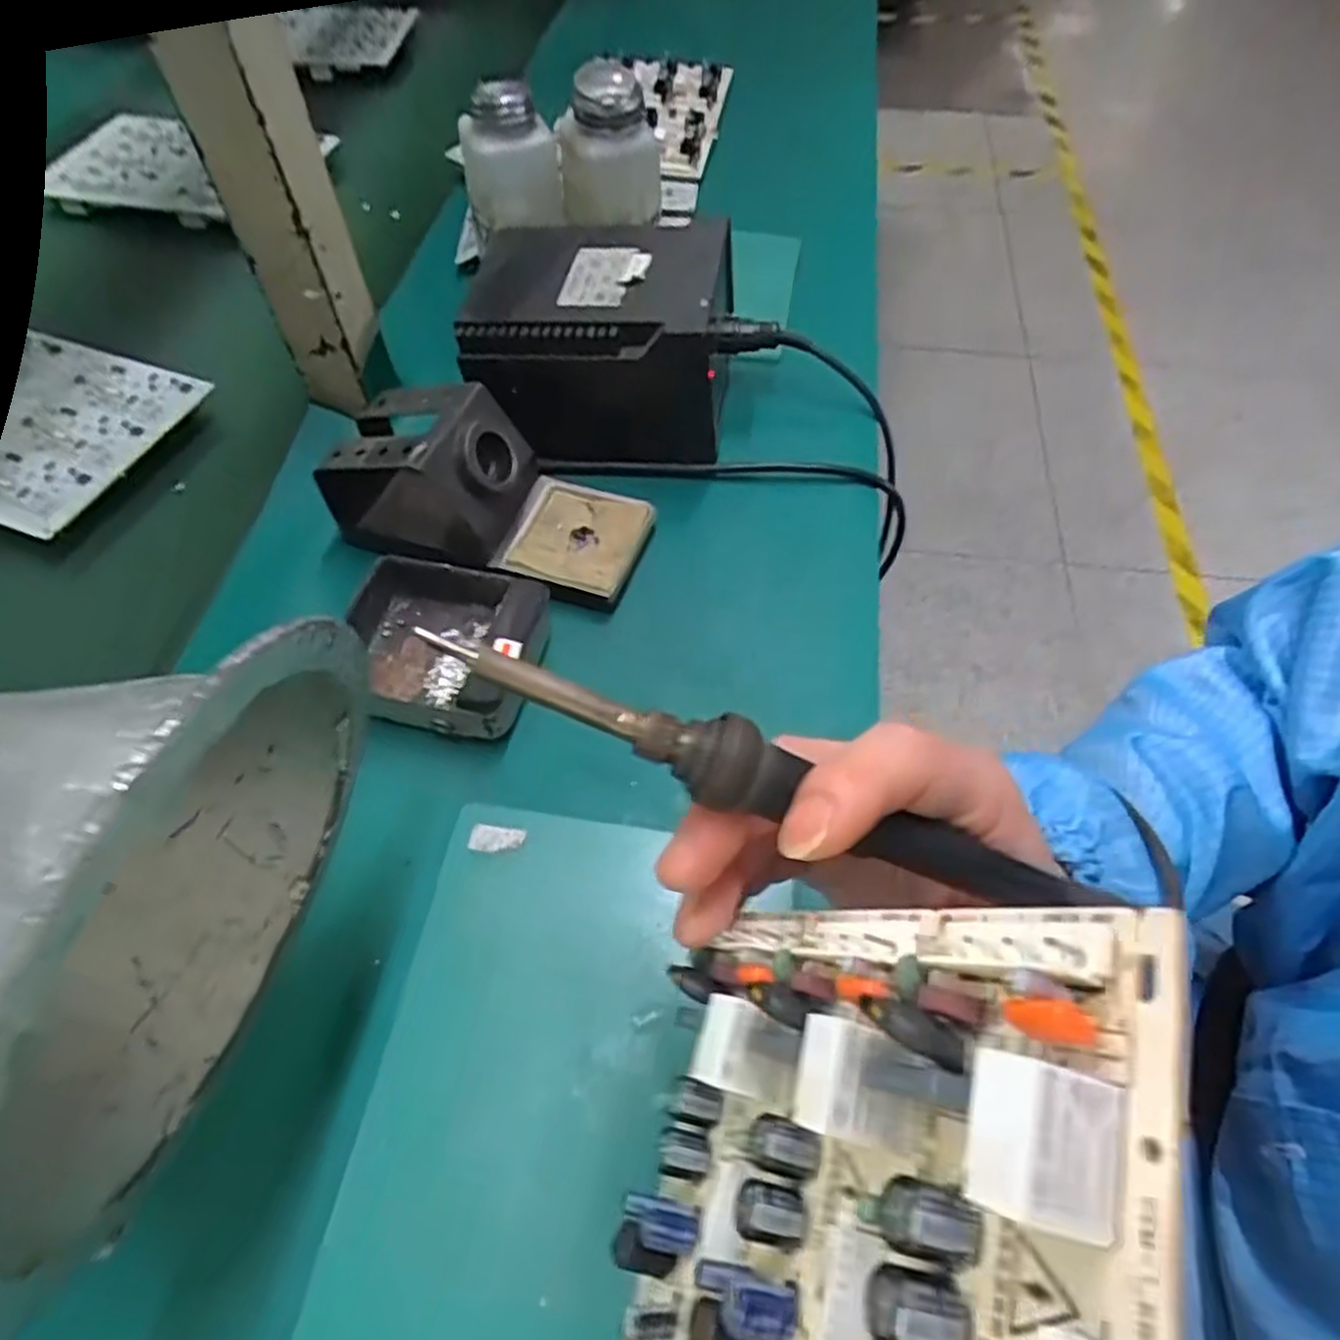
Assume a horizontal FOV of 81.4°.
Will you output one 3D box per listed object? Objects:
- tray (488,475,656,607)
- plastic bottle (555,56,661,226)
[{"bbox_3d":[-0.051,-0.070,0.425,0.073,0.018,0.072,17,58,12],"label":"tray"},{"bbox_3d":[-0.039,-0.321,0.479,0.060,0.073,0.053,-7,56,-3],"label":"plastic bottle"}]

